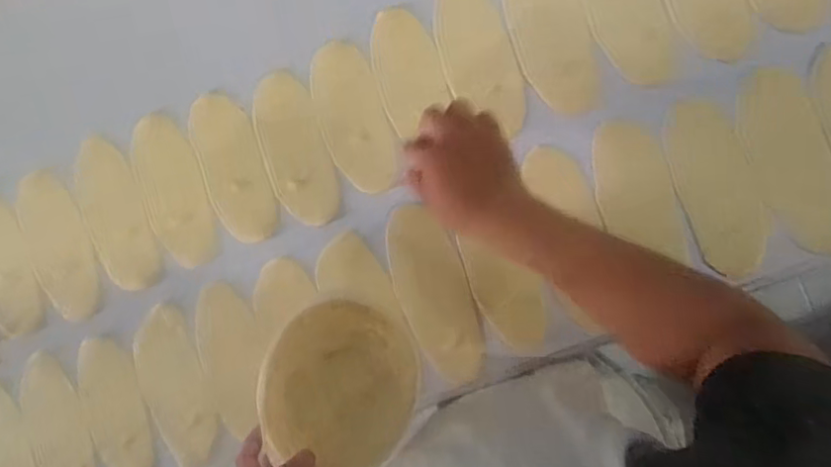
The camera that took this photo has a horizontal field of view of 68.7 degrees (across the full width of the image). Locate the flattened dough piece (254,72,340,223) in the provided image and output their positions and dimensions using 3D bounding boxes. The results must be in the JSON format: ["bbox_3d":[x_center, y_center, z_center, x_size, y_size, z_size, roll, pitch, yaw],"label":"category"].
[{"bbox_3d":[-0.138,-0.097,0.697,0.073,0.008,0.177,-20,90,7],"label":"flattened dough piece"}]

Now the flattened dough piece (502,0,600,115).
[{"bbox_3d":[0.144,-0.219,0.660,0.078,0.004,0.185,-20,90,7],"label":"flattened dough piece"}]

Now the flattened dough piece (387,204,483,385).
[{"bbox_3d":[0.021,0.067,0.680,0.077,0.011,0.199,-18,90,7],"label":"flattened dough piece"}]

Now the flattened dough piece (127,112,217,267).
[{"bbox_3d":[-0.285,-0.051,0.715,0.076,0.009,0.181,-20,90,7],"label":"flattened dough piece"}]

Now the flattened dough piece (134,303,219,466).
[{"bbox_3d":[-0.285,0.182,0.716,0.079,0.007,0.186,-18,90,7],"label":"flattened dough piece"}]

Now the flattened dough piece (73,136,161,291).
[{"bbox_3d":[-0.358,-0.024,0.726,0.073,0.012,0.184,-24,90,7],"label":"flattened dough piece"}]

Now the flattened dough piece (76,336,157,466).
[{"bbox_3d":[-0.359,0.212,0.728,0.074,0.011,0.175,-19,90,7],"label":"flattened dough piece"}]

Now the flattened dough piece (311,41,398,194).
[{"bbox_3d":[-0.071,-0.130,0.686,0.072,0.005,0.170,-19,90,7],"label":"flattened dough piece"}]

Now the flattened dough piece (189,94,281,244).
[{"bbox_3d":[-0.211,-0.077,0.706,0.074,0.004,0.174,-19,90,7],"label":"flattened dough piece"}]

